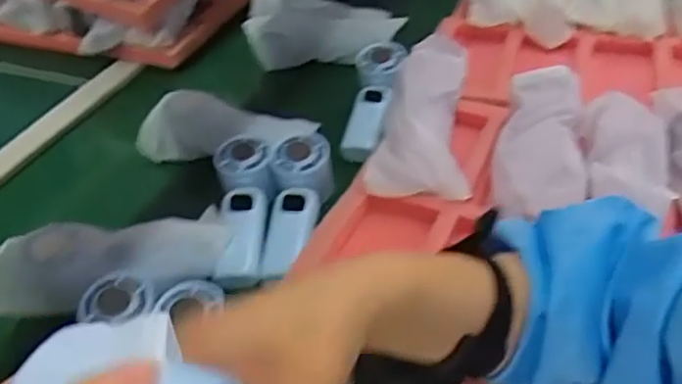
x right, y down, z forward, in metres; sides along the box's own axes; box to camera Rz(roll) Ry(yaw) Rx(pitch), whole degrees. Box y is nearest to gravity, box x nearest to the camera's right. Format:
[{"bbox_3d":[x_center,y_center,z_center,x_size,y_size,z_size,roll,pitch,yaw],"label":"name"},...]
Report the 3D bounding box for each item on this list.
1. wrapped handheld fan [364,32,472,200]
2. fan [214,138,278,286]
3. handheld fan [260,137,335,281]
[{"bbox_3d":[0.085,-0.070,0.629,0.093,0.038,0.182,9,60,10],"label":"wrapped handheld fan"},{"bbox_3d":[-0.089,0.010,0.593,0.054,0.034,0.157,-2,53,-3],"label":"fan"},{"bbox_3d":[-0.043,0.019,0.601,0.067,0.048,0.160,11,60,1],"label":"handheld fan"}]

